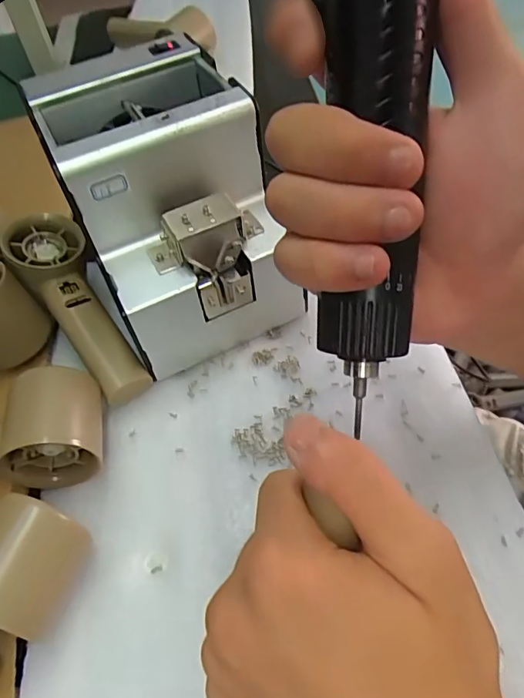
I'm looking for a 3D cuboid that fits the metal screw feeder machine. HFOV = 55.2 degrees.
[{"bbox_3d":[-0.064,-0.100,0.353,0.120,0.140,0.184,-24,57,-14],"label":"metal screw feeder machine"}]

